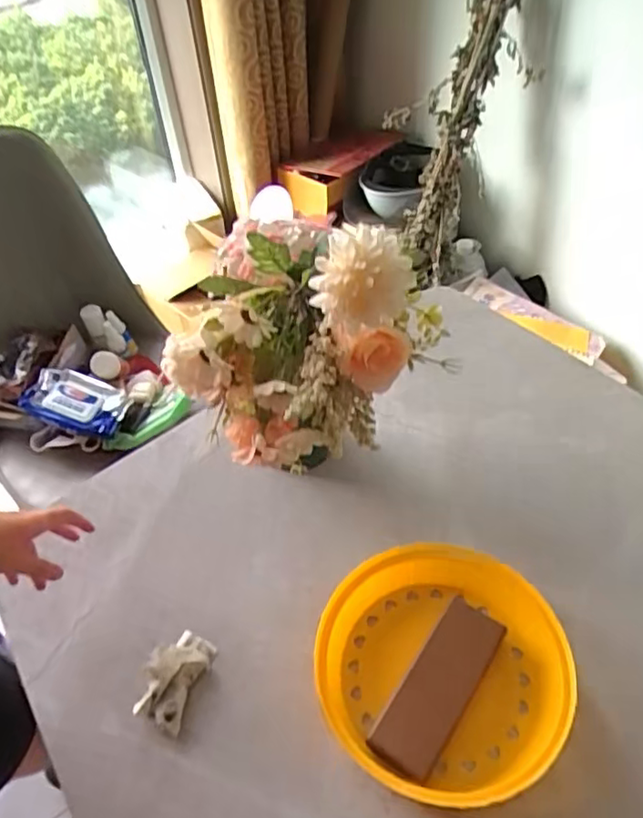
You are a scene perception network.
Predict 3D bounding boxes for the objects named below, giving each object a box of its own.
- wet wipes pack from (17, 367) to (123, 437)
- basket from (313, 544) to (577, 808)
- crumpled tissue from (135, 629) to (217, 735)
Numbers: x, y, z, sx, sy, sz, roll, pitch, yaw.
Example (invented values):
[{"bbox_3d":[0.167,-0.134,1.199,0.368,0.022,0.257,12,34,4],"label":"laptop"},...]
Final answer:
[{"bbox_3d":[-0.420,-0.013,1.104,0.165,0.040,0.099,17,70,3],"label":"wet wipes pack"},{"bbox_3d":[0.105,0.233,0.579,0.208,0.059,0.213,-2,48,2],"label":"basket"},{"bbox_3d":[-0.139,0.253,0.603,0.047,0.037,0.083,14,50,16],"label":"crumpled tissue"}]

